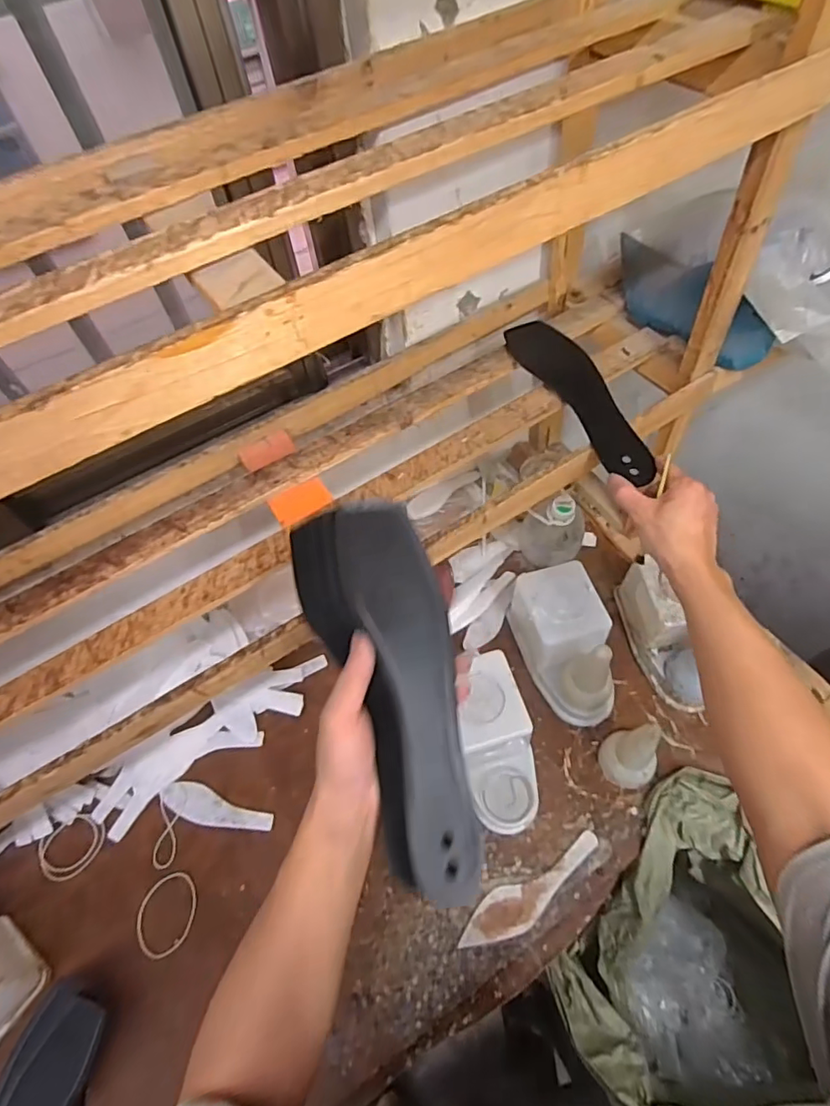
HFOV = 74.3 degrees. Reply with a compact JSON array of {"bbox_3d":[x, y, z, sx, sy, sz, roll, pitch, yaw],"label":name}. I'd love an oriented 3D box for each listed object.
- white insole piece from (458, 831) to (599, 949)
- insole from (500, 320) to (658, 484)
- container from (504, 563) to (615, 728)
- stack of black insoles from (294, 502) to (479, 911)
[{"bbox_3d":[0.144,0.414,0.664,0.198,0.007,0.048,-26,63,-11],"label":"white insole piece"},{"bbox_3d":[0.189,-0.183,0.628,0.067,0.014,0.269,-19,58,-9],"label":"insole"},{"bbox_3d":[0.211,0.127,0.760,0.100,0.114,0.189,-15,58,-6],"label":"container"},{"bbox_3d":[-0.014,0.095,0.396,0.099,0.029,0.276,-15,74,-6],"label":"stack of black insoles"}]

